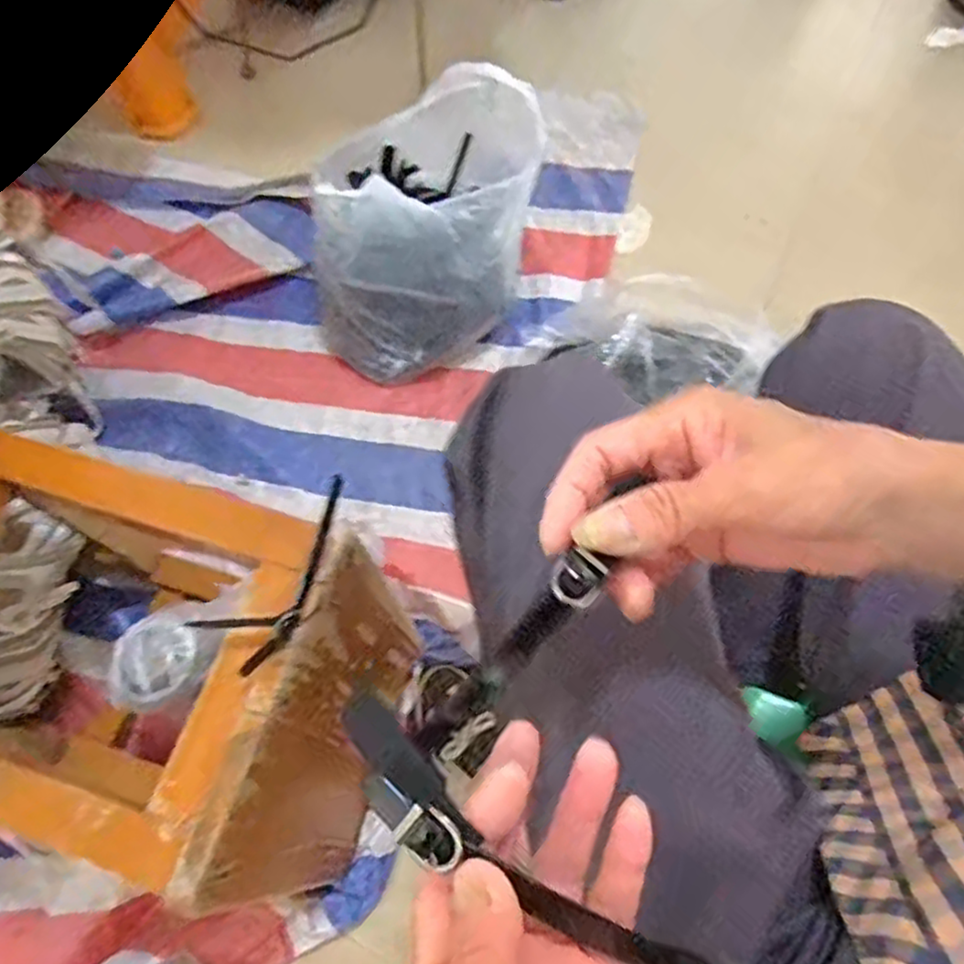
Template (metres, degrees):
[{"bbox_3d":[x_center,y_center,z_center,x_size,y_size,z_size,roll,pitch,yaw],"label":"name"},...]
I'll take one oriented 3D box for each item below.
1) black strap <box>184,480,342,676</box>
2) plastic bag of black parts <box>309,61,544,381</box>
[{"bbox_3d":[-0.112,0.053,0.426,0.049,0.016,0.123,34,72,17],"label":"black strap"},{"bbox_3d":[-0.077,-0.297,0.851,0.246,0.202,0.296,17,68,11],"label":"plastic bag of black parts"}]

